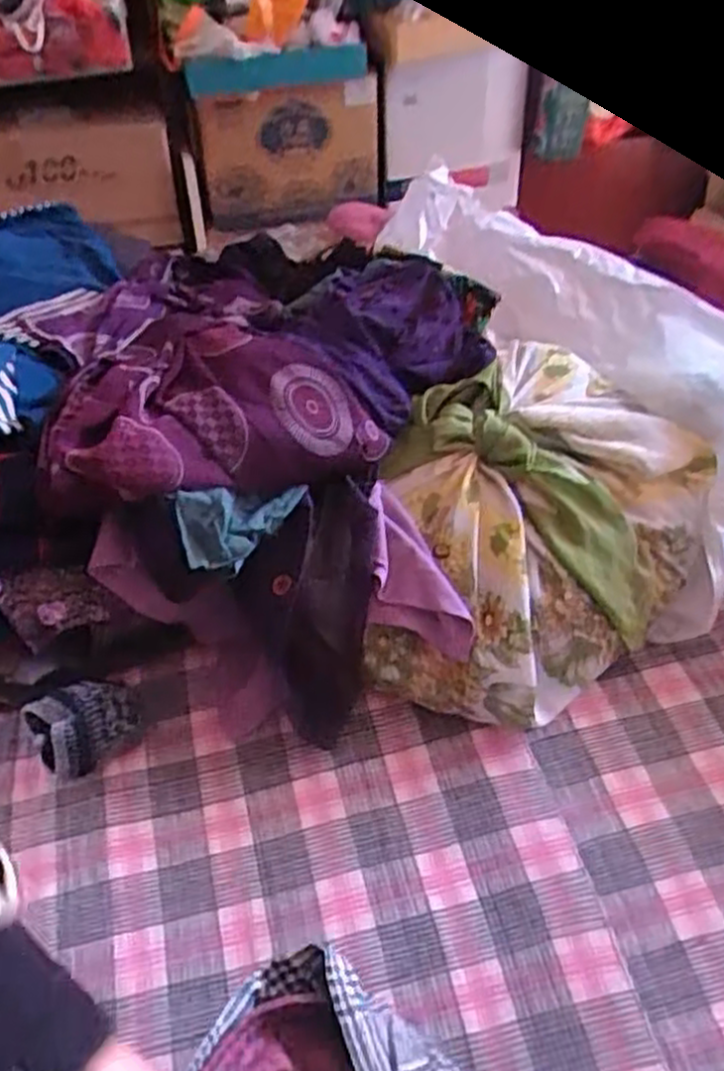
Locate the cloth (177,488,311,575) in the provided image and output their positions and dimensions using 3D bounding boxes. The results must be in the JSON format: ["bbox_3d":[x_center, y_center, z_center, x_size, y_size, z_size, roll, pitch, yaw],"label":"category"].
[{"bbox_3d":[-0.094,-0.006,0.622,0.099,0.021,0.060,-4,87,-22],"label":"cloth"}]

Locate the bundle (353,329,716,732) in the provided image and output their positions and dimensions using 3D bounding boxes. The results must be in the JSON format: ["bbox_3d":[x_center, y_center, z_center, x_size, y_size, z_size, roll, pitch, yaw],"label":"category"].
[{"bbox_3d":[0.153,-0.002,0.701,0.259,0.170,0.320,14,47,14],"label":"bundle"}]

